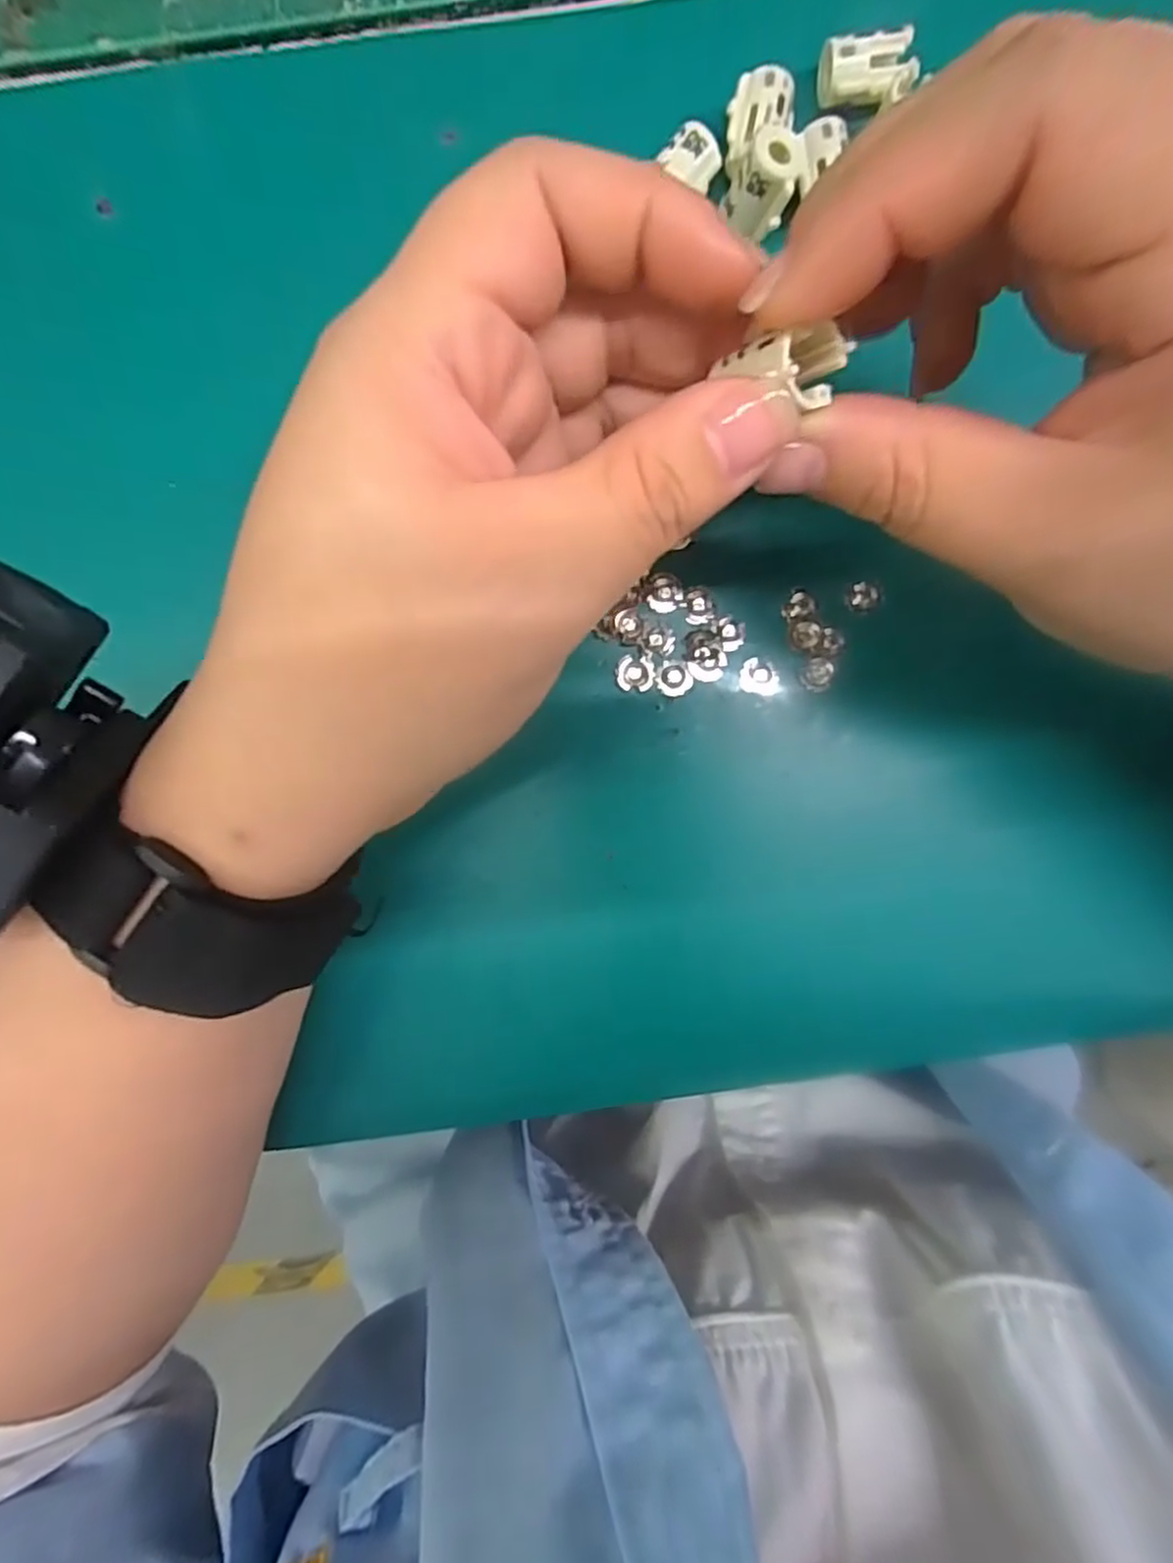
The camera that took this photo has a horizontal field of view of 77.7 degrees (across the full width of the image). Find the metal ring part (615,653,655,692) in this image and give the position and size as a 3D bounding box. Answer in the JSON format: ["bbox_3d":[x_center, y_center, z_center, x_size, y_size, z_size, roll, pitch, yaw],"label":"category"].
[{"bbox_3d":[0.014,-0.031,0.204,0.010,0.004,0.010,0,90,-1],"label":"metal ring part"}]

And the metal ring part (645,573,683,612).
[{"bbox_3d":[0.022,-0.053,0.205,0.010,0.004,0.011,0,90,-2],"label":"metal ring part"}]

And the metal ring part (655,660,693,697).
[{"bbox_3d":[0.025,-0.029,0.205,0.010,0.004,0.010,0,90,-1],"label":"metal ring part"}]

